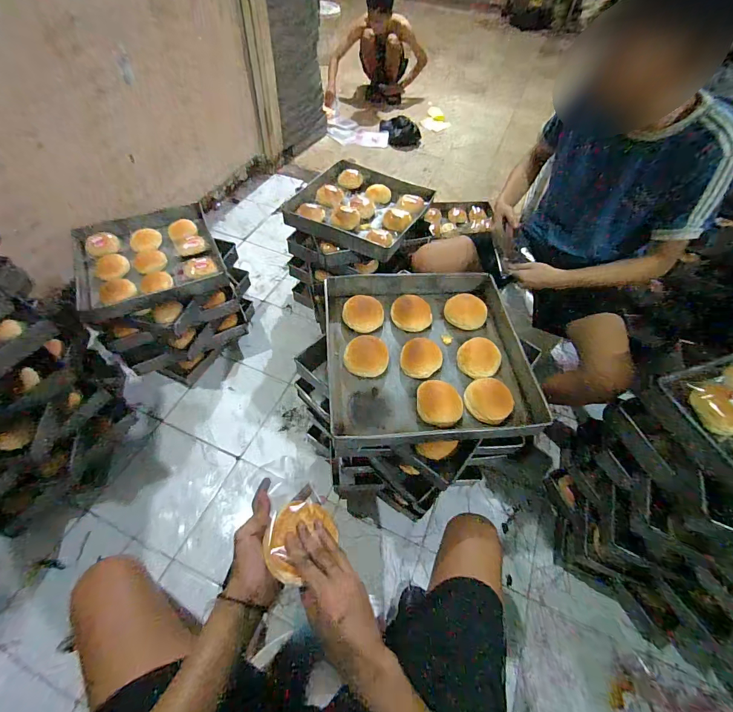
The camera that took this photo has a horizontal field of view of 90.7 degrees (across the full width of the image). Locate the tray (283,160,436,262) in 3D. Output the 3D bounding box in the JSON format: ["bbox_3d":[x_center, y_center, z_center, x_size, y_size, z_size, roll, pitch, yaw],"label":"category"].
[{"bbox_3d":[-0.013,-0.555,1.310,0.439,0.063,0.438,26,57,14],"label":"tray"}]

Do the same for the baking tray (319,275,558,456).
[{"bbox_3d":[0.136,-0.024,0.800,0.438,0.068,0.431,-3,55,-6],"label":"baking tray"}]

